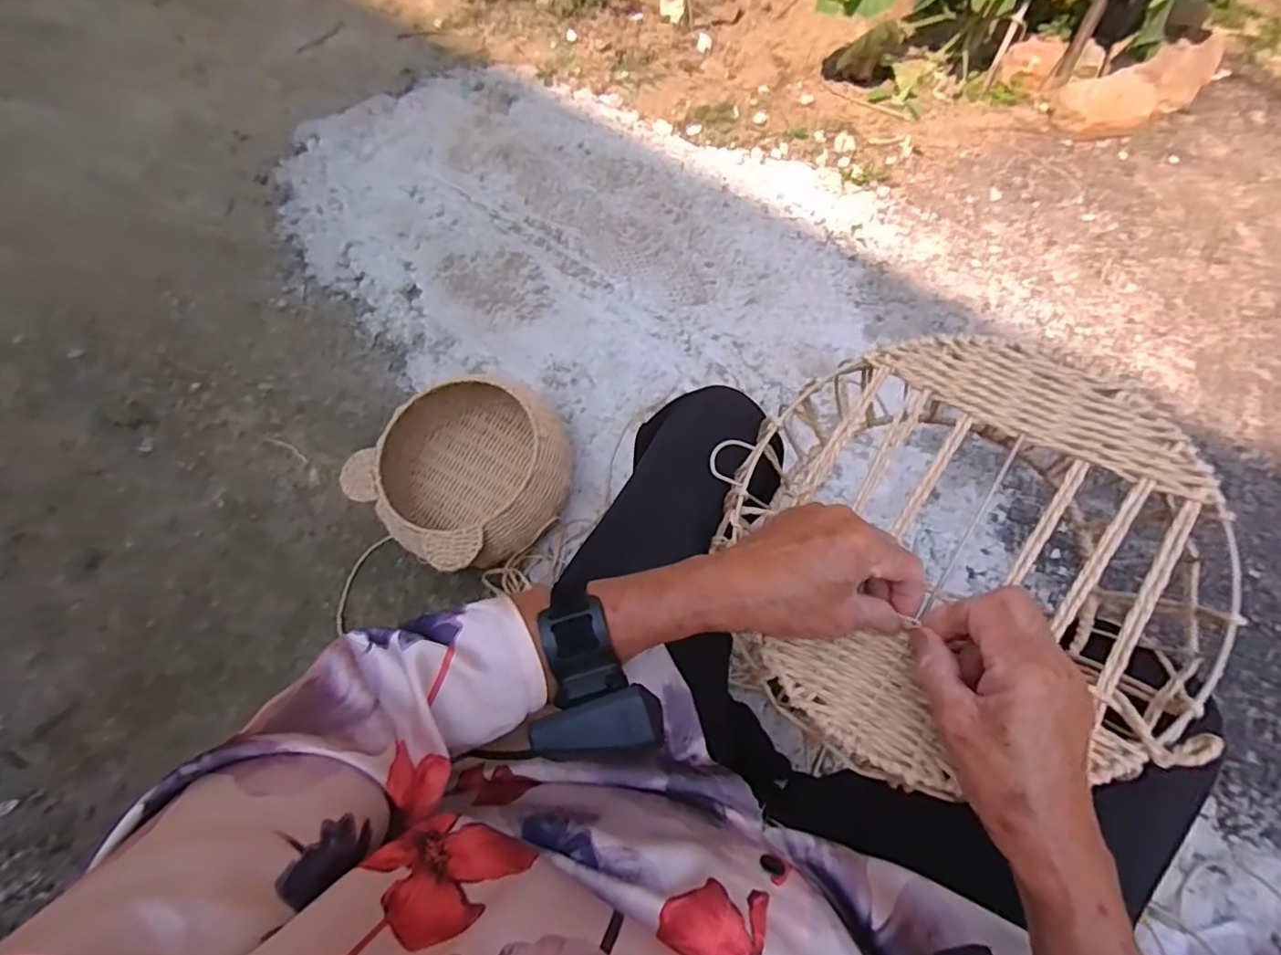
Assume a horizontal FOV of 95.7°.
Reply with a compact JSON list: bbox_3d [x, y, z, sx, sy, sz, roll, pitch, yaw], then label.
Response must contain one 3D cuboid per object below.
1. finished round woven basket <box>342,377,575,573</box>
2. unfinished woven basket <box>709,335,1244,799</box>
[{"bbox_3d":[-0.262,-0.009,0.893,0.303,0.157,0.275,35,70,15],"label":"finished round woven basket"},{"bbox_3d":[0.202,0.045,0.365,0.269,0.079,0.278,0,65,0],"label":"unfinished woven basket"}]

